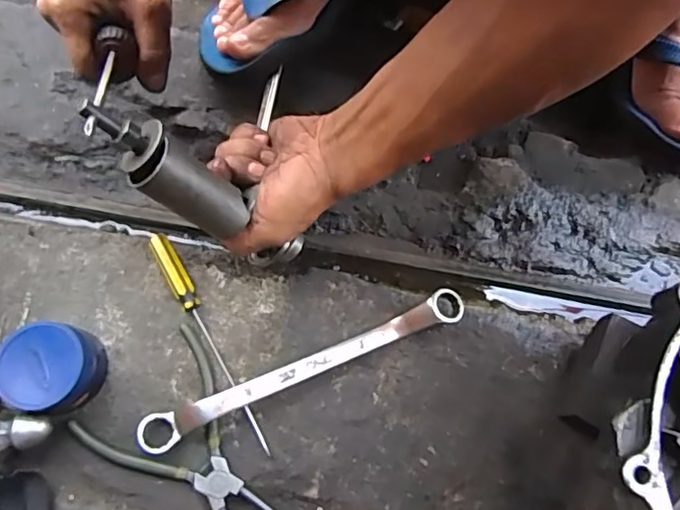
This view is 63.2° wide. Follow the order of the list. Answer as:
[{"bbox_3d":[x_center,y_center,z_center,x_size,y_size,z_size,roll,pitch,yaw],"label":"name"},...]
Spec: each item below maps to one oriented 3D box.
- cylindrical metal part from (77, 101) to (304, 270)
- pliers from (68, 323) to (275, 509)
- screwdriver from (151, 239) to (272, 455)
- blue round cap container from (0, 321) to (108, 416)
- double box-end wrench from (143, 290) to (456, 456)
[{"bbox_3d":[-0.101,-0.049,0.363,0.032,0.142,0.043,9,66,49],"label":"cylindrical metal part"},{"bbox_3d":[-0.107,0.145,0.401,0.107,0.011,0.153,-40,79,-8],"label":"pliers"},{"bbox_3d":[-0.100,0.065,0.420,0.017,0.019,0.183,-29,78,-6],"label":"screwdriver"},{"bbox_3d":[-0.205,0.082,0.400,0.063,0.045,0.060,0,77,1],"label":"blue round cap container"},{"bbox_3d":[-0.026,0.085,0.415,0.255,0.026,0.028,-22,77,-4],"label":"double box-end wrench"}]

